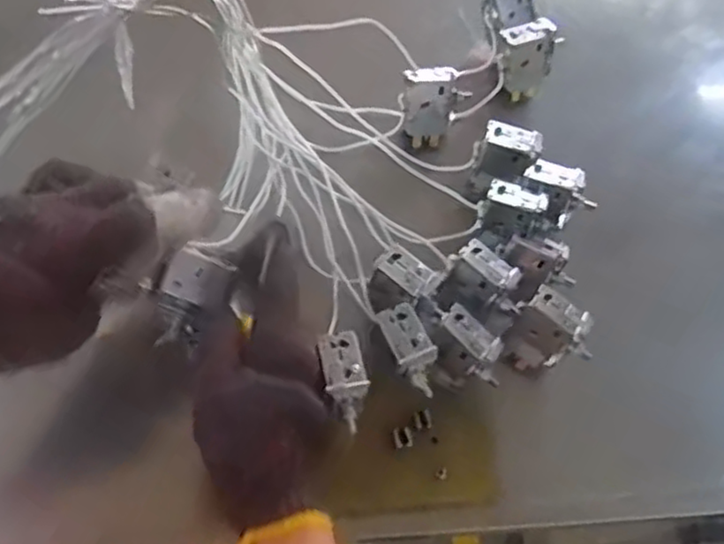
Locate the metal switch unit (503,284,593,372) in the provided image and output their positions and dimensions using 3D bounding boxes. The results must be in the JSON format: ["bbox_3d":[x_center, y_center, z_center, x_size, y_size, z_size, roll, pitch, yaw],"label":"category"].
[{"bbox_3d":[0.120,0.041,0.446,0.048,0.051,0.037,32,66,12],"label":"metal switch unit"}]

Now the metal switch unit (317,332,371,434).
[{"bbox_3d":[-0.009,0.058,0.382,0.024,0.020,0.052,-11,65,-9],"label":"metal switch unit"}]

